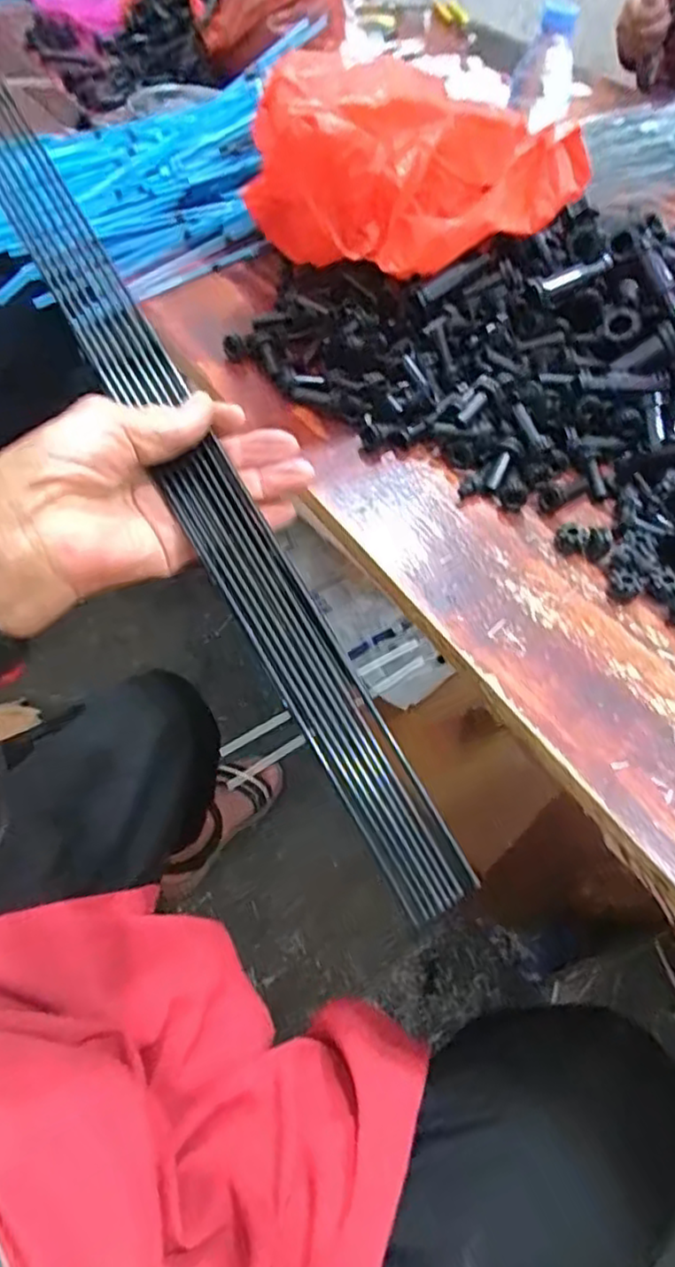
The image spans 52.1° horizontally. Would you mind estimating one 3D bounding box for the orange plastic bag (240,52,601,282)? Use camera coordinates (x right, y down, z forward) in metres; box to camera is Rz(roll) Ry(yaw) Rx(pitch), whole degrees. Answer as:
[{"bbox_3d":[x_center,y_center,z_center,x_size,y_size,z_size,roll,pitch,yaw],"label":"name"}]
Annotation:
[{"bbox_3d":[0.075,-0.329,0.511,0.275,0.140,0.131,-31,62,-25],"label":"orange plastic bag"}]

